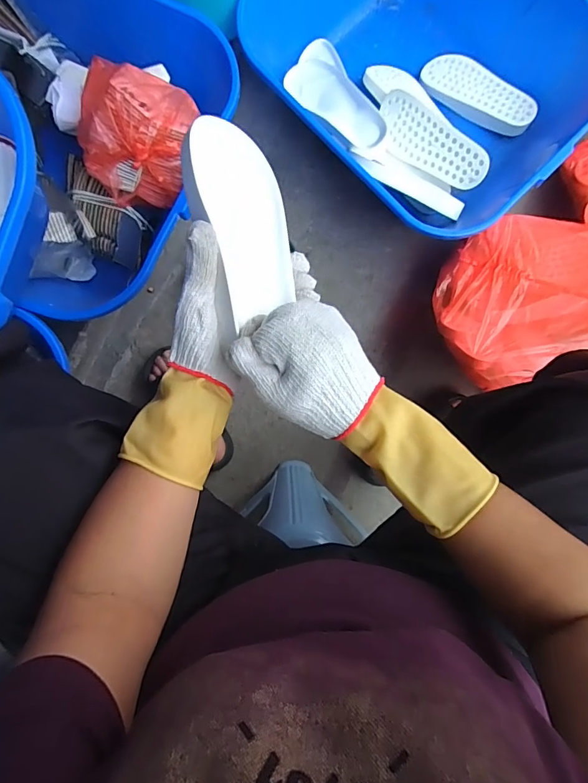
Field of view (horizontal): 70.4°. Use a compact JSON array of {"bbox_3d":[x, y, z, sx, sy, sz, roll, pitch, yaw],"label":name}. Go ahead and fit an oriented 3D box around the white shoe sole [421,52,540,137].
[{"bbox_3d":[0.387,-0.626,0.871,0.245,0.044,0.108,28,87,1],"label":"white shoe sole"}]

